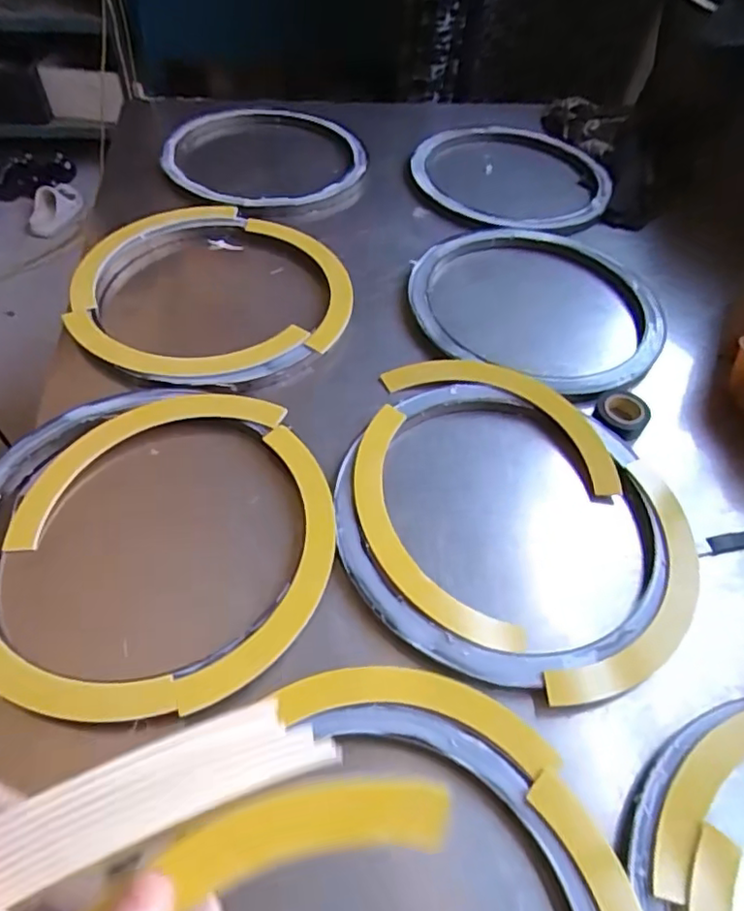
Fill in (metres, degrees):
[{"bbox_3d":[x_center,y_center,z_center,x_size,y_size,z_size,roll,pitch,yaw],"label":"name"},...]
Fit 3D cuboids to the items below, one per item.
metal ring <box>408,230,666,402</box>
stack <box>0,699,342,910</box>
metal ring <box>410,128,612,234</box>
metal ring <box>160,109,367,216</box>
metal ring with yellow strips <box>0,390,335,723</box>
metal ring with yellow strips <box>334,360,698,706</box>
[{"bbox_3d":[0.226,-0.216,0.821,0.334,0.019,0.348,2,52,-3],"label":"metal ring"},{"bbox_3d":[-0.134,0.174,0.261,0.238,0.078,0.033,-25,57,-15],"label":"stack"},{"bbox_3d":[0.235,-0.482,1.039,0.315,0.034,0.329,2,52,-3],"label":"metal ring"},{"bbox_3d":[-0.186,-0.508,1.034,0.342,0.034,0.342,2,52,-3],"label":"metal ring"},{"bbox_3d":[-0.204,0.064,0.561,0.332,0.025,0.327,2,52,-3],"label":"metal ring with yellow strips"},{"bbox_3d":[0.143,0.049,0.606,0.347,0.016,0.358,2,52,-3],"label":"metal ring with yellow strips"}]

